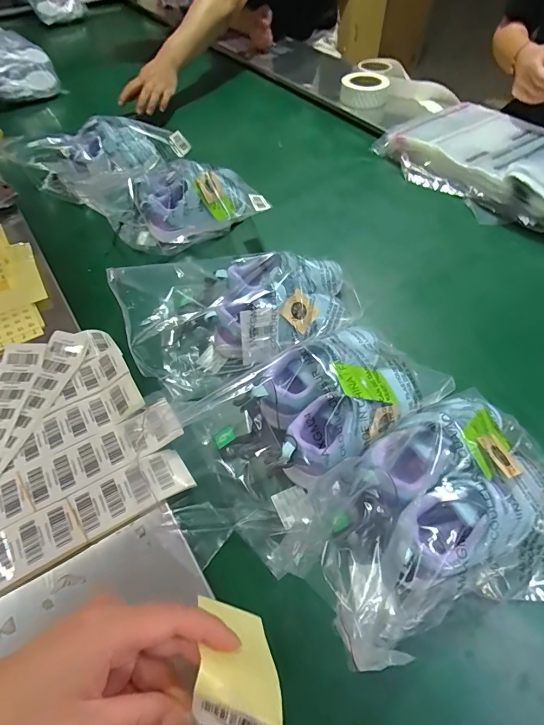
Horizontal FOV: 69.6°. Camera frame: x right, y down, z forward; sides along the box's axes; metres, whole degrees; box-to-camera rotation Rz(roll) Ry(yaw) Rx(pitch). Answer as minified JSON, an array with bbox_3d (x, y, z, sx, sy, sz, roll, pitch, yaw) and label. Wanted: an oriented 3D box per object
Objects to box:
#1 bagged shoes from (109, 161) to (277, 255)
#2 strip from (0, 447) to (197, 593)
[{"bbox_3d":[-0.151,-0.280,0.694,0.253,0.106,0.145,-16,54,-12],"label":"bagged shoes"},{"bbox_3d":[-0.194,0.155,0.377,0.231,0.010,0.053,-26,57,-19],"label":"strip"}]

